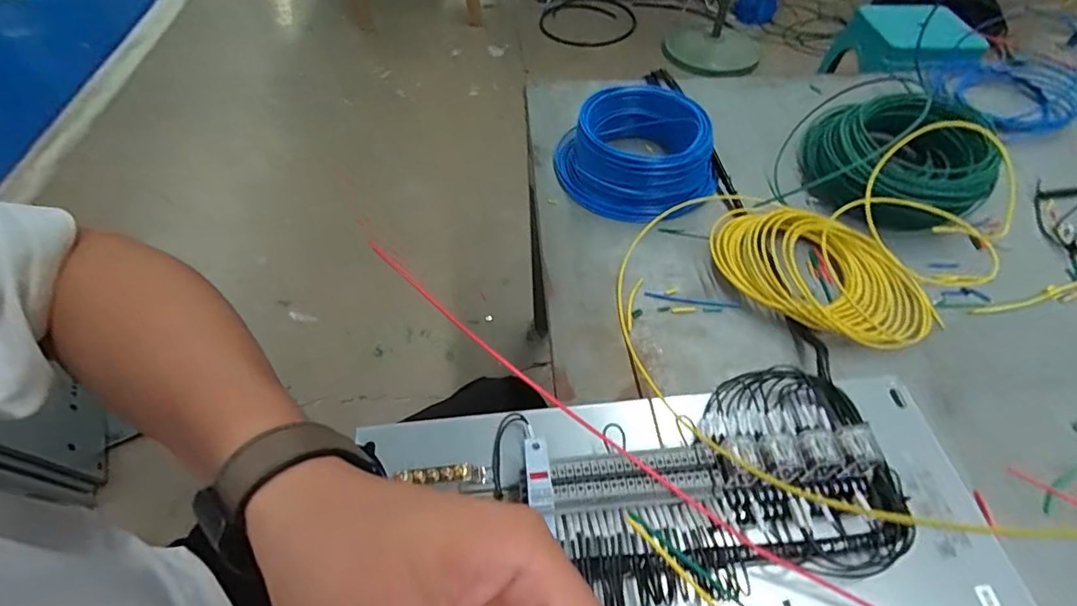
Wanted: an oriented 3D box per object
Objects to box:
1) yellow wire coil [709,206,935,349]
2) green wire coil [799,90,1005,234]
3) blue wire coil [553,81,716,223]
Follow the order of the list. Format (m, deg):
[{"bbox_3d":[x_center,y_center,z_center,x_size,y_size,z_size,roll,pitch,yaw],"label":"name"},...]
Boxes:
[{"bbox_3d":[0.312,-0.039,0.573,0.241,0.050,0.159,20,55,16],"label":"yellow wire coil"},{"bbox_3d":[0.454,-0.178,0.656,0.194,0.093,0.161,7,53,7],"label":"green wire coil"},{"bbox_3d":[0.128,-0.200,0.679,0.208,0.077,0.185,8,53,7],"label":"blue wire coil"}]

